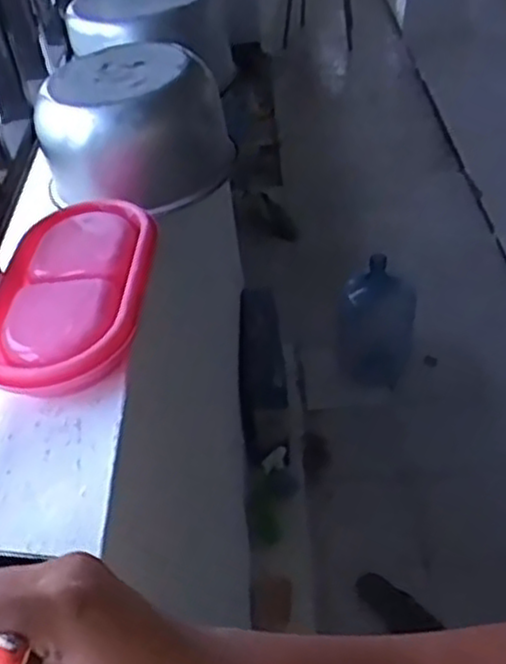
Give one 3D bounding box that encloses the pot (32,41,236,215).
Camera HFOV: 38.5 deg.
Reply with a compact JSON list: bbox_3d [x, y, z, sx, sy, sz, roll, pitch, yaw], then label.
[{"bbox_3d":[-0.138,-0.239,0.850,0.167,0.131,0.188,31,54,33],"label":"pot"}]

